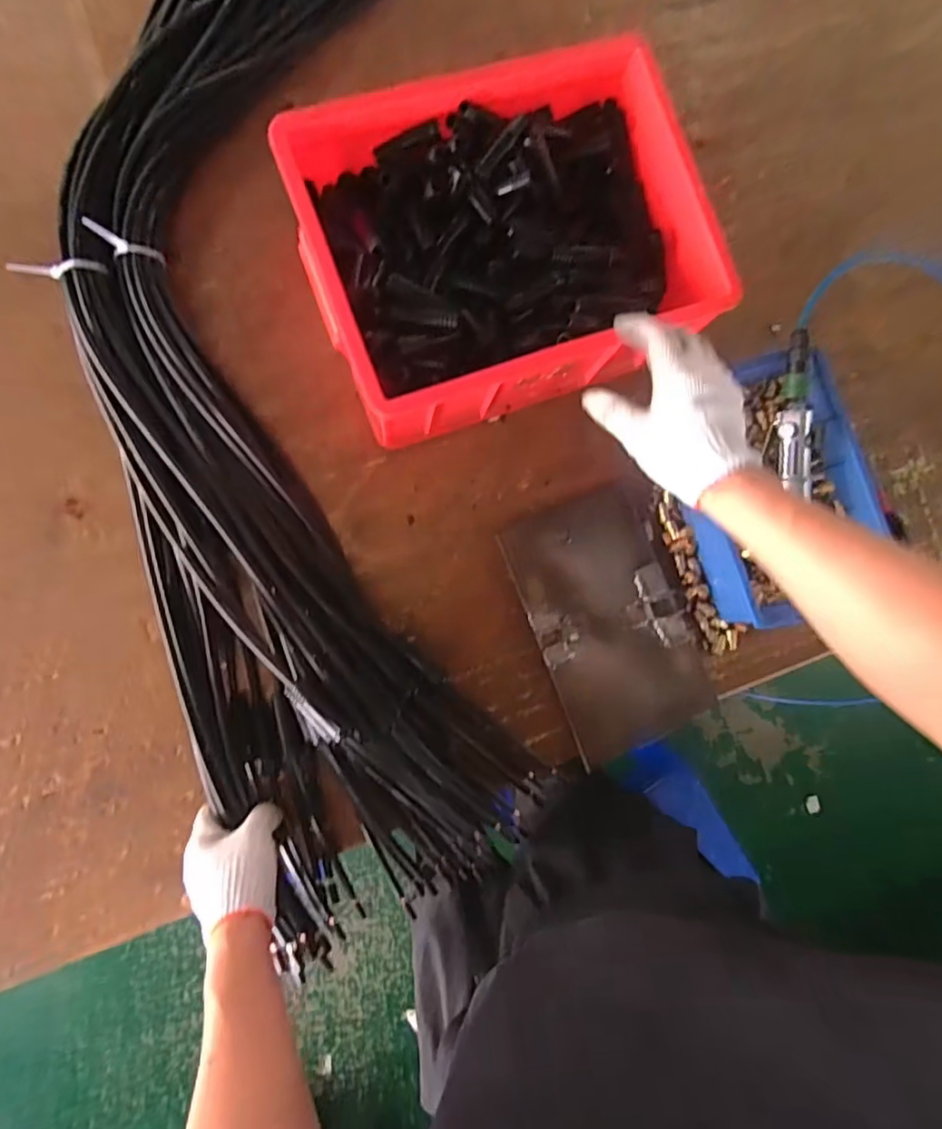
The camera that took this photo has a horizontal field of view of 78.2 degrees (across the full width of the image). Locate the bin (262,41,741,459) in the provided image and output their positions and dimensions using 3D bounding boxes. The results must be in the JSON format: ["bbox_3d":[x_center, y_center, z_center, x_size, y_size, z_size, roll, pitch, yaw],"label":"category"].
[{"bbox_3d":[0.032,-0.339,0.643,0.402,0.145,0.294,-20,88,-9],"label":"bin"}]

